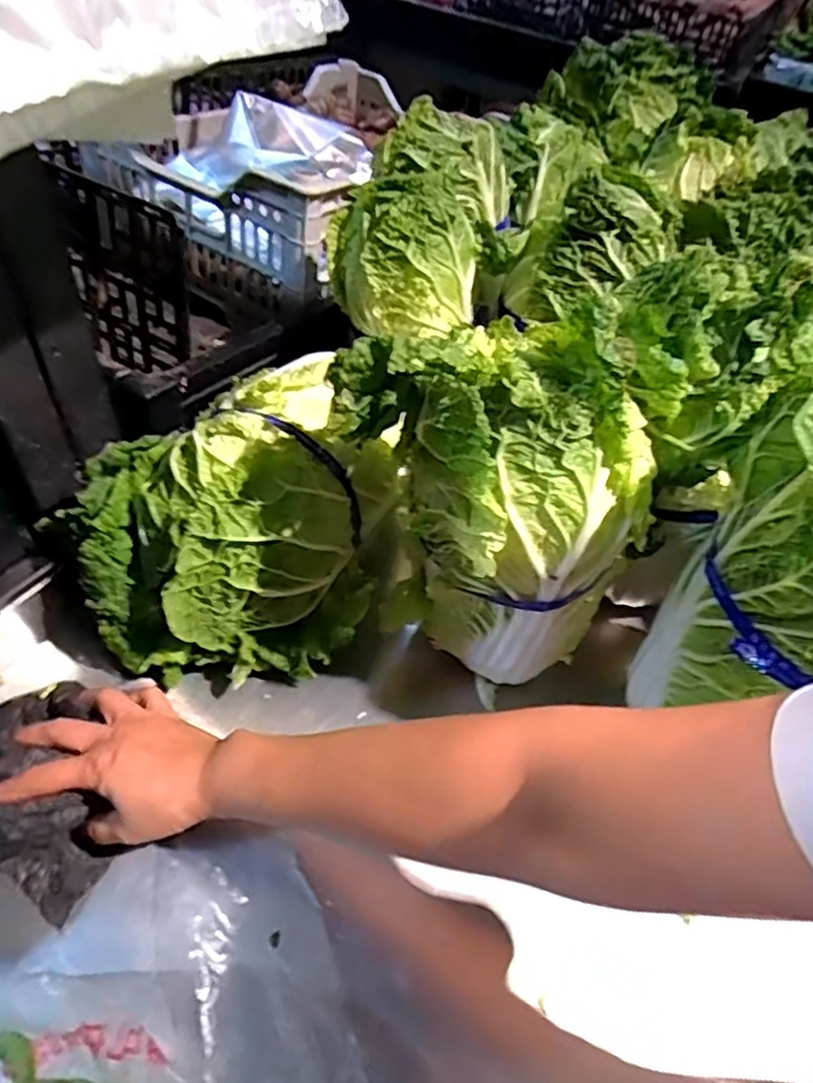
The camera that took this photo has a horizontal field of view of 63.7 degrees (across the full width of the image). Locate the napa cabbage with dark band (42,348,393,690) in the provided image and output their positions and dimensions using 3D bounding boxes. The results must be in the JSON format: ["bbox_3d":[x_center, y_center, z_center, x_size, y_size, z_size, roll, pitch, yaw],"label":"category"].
[{"bbox_3d":[-0.119,-0.008,0.496,0.229,0.162,0.173,-33,60,-30],"label":"napa cabbage with dark band"}]

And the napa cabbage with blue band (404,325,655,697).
[{"bbox_3d":[0.077,-0.015,0.446,0.150,0.244,0.126,1,49,-6],"label":"napa cabbage with blue band"}]

